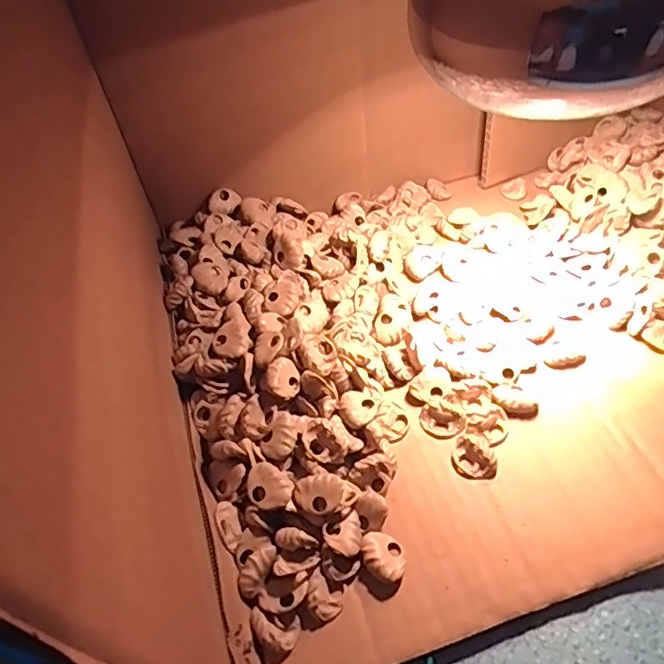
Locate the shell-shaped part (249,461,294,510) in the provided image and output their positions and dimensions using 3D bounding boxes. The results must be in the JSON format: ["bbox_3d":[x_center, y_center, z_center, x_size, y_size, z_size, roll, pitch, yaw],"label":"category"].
[{"bbox_3d":[-0.031,0.074,0.273,0.022,0.008,0.019,33,60,31],"label":"shell-shaped part"}]

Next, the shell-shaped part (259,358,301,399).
[{"bbox_3d":[-0.026,0.025,0.295,0.021,0.015,0.018,-23,49,-13],"label":"shell-shaped part"}]

